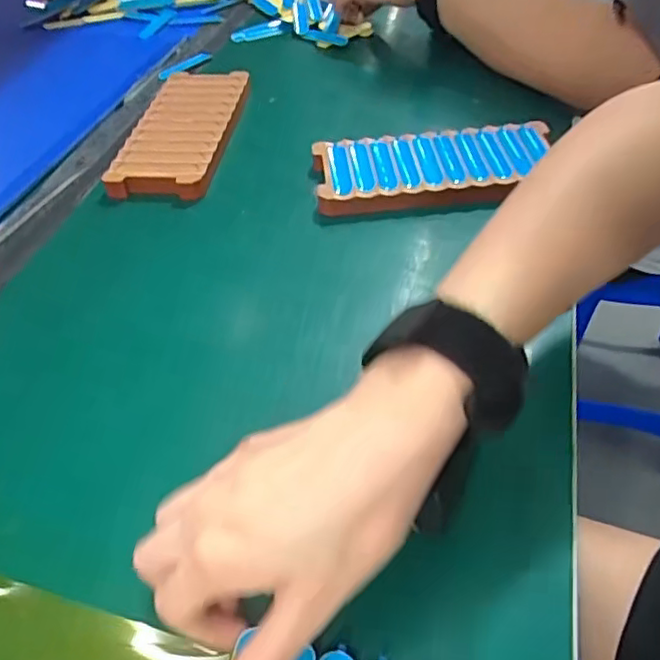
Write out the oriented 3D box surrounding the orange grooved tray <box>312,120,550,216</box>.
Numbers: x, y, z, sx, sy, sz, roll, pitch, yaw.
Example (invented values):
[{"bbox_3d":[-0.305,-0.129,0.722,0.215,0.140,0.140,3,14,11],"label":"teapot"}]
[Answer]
[{"bbox_3d":[0.076,-0.118,0.445,0.170,0.017,0.079,-6,46,-1],"label":"orange grooved tray"}]

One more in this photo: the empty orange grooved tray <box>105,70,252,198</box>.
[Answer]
[{"bbox_3d":[-0.118,-0.165,0.502,0.077,0.021,0.171,4,47,9],"label":"empty orange grooved tray"}]

